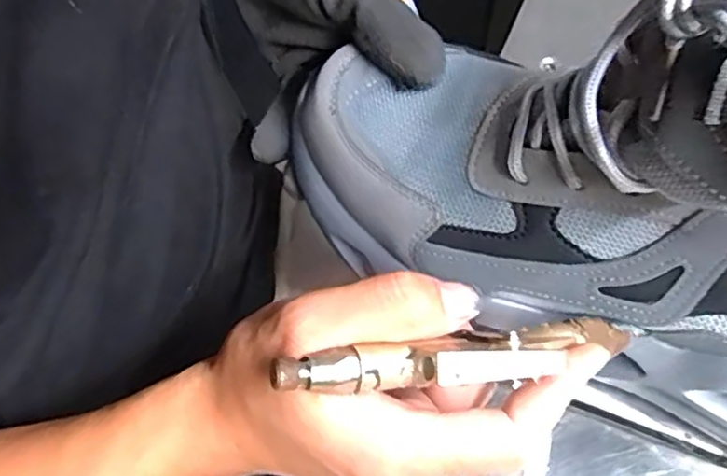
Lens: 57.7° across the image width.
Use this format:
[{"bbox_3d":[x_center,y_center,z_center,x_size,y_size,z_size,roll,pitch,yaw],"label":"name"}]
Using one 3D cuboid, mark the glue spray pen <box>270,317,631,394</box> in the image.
[{"bbox_3d":[0.027,0.036,0.198,0.100,0.014,0.015,-7,59,-1],"label":"glue spray pen"}]

